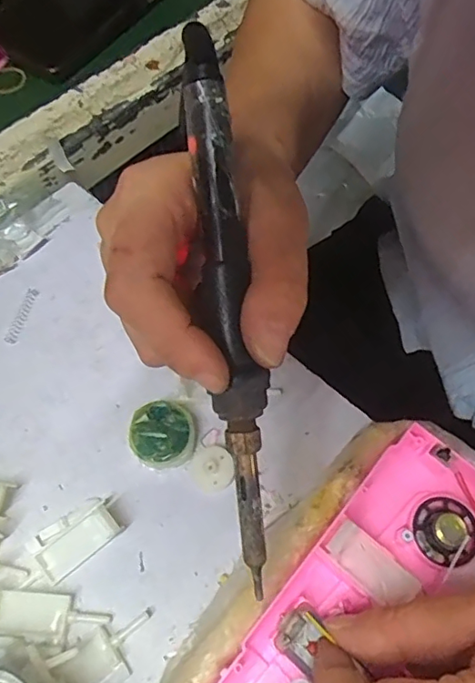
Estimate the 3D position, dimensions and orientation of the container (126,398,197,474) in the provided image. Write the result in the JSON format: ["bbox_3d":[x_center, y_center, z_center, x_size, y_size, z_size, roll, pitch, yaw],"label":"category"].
[{"bbox_3d":[-0.040,0.049,0.277,0.033,0.016,0.032,1,62,-1],"label":"container"}]

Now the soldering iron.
[{"bbox_3d":[-0.004,-0.011,0.185,0.018,0.017,0.196,-7,93,-6],"label":"soldering iron"}]

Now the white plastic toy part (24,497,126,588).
[{"bbox_3d":[-0.082,0.094,0.253,0.047,0.016,0.025,-31,67,-17],"label":"white plastic toy part"}]

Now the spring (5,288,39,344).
[{"bbox_3d":[-0.129,-0.016,0.316,0.008,0.004,0.037,11,62,4],"label":"spring"}]

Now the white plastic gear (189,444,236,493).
[{"bbox_3d":[-0.013,0.066,0.274,0.022,0.006,0.024,1,62,-1],"label":"white plastic gear"}]

